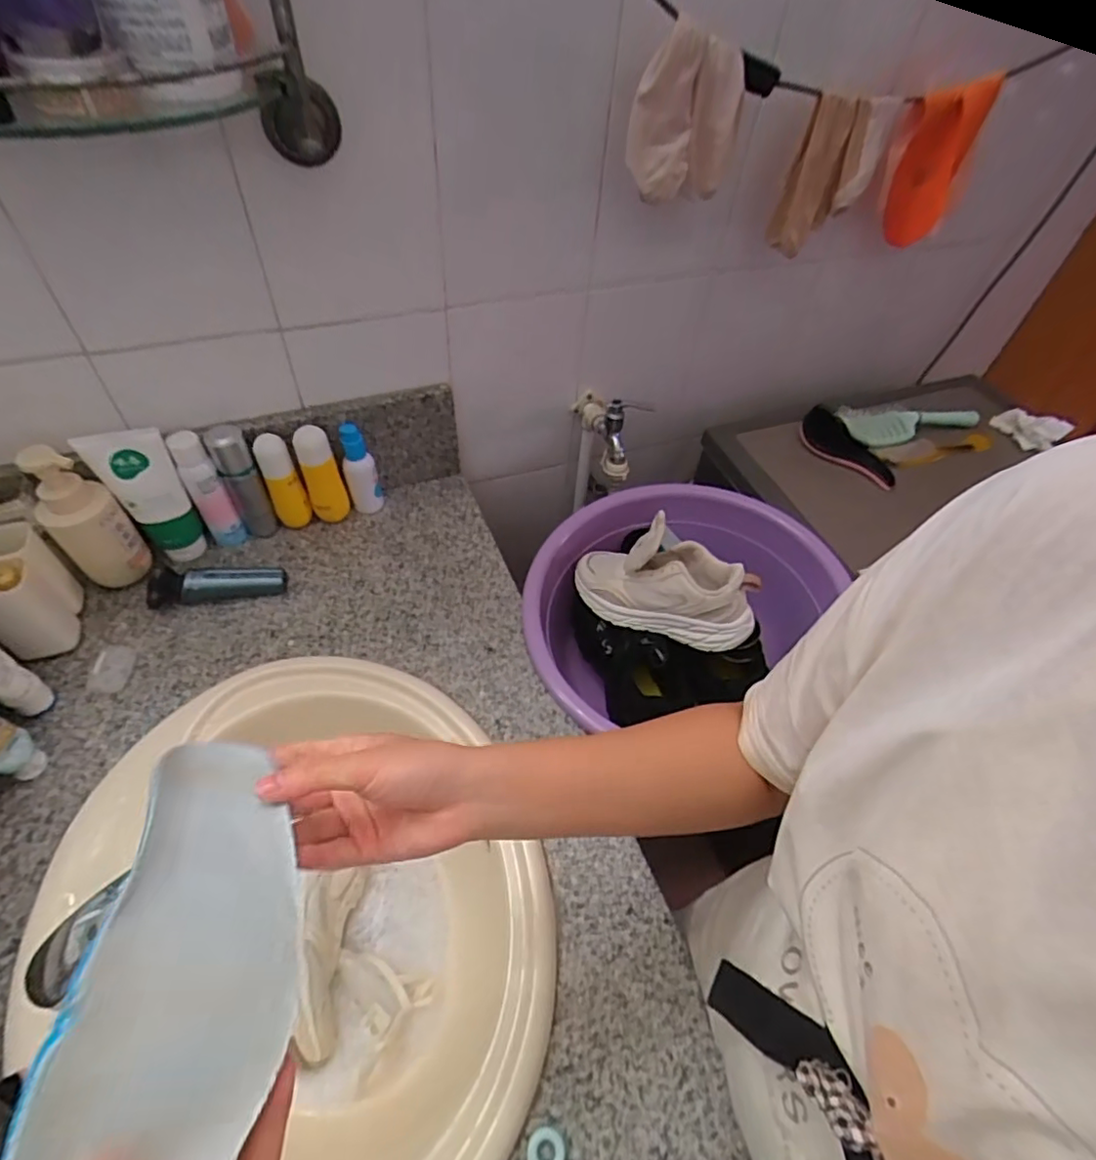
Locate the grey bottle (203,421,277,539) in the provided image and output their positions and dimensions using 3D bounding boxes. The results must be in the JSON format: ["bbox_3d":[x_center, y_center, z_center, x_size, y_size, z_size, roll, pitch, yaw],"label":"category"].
[{"bbox_3d":[-0.404,-0.129,0.796,0.042,0.163,0.044,-23,57,-22],"label":"grey bottle"}]

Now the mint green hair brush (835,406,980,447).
[{"bbox_3d":[0.609,-0.267,1.005,0.257,0.022,0.078,-8,51,-12],"label":"mint green hair brush"}]

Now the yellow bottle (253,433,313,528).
[{"bbox_3d":[-0.355,-0.128,0.809,0.042,0.141,0.032,-24,57,-22],"label":"yellow bottle"}]

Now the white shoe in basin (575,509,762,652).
[{"bbox_3d":[0.155,-0.003,0.781,0.229,0.131,0.095,21,52,12],"label":"white shoe in basin"}]

